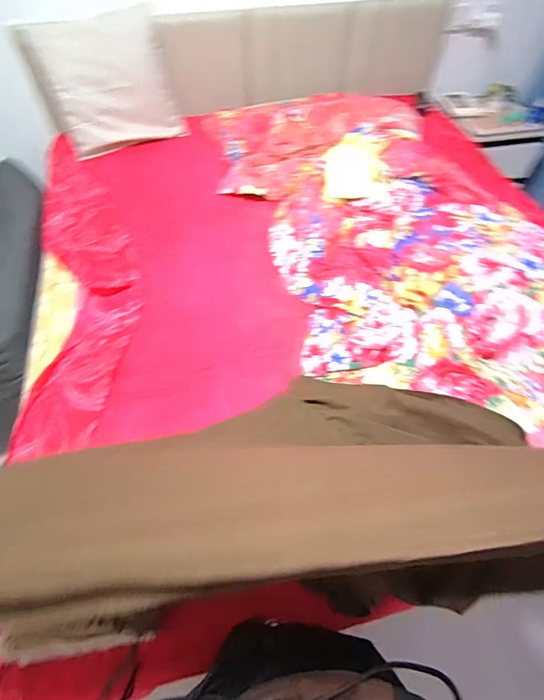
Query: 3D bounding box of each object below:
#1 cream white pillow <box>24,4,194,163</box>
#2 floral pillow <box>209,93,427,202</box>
[{"bbox_3d":[-0.579,-0.963,1.452,0.450,0.396,0.179,-22,59,-15],"label":"cream white pillow"},{"bbox_3d":[0.133,-0.771,1.448,0.809,0.186,0.499,3,56,1],"label":"floral pillow"}]

